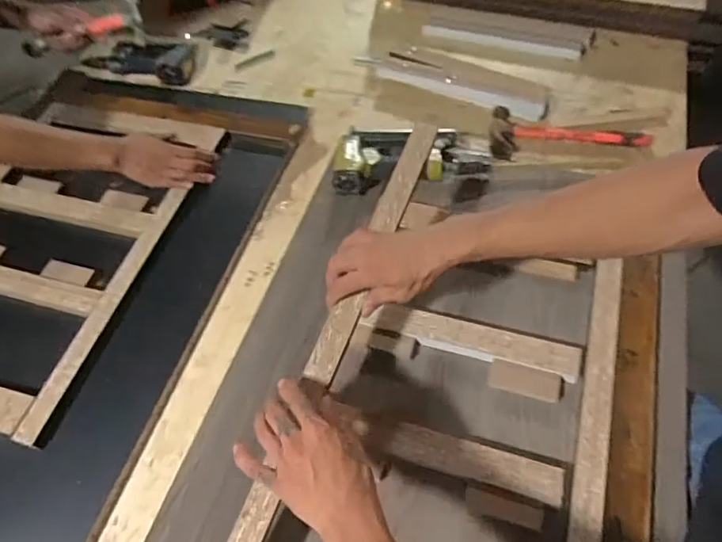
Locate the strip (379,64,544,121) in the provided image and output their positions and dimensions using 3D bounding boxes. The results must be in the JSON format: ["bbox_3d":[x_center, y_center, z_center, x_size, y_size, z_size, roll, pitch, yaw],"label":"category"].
[{"bbox_3d":[0.173,-0.326,0.952,0.319,0.021,0.044,19,60,17],"label":"strip"}]

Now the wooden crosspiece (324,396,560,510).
[{"bbox_3d":[0.095,0.207,0.595,0.252,0.030,0.043,13,59,13],"label":"wooden crosspiece"}]

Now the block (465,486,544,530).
[{"bbox_3d":[0.152,0.253,0.561,0.079,0.021,0.025,11,58,11],"label":"block"}]

